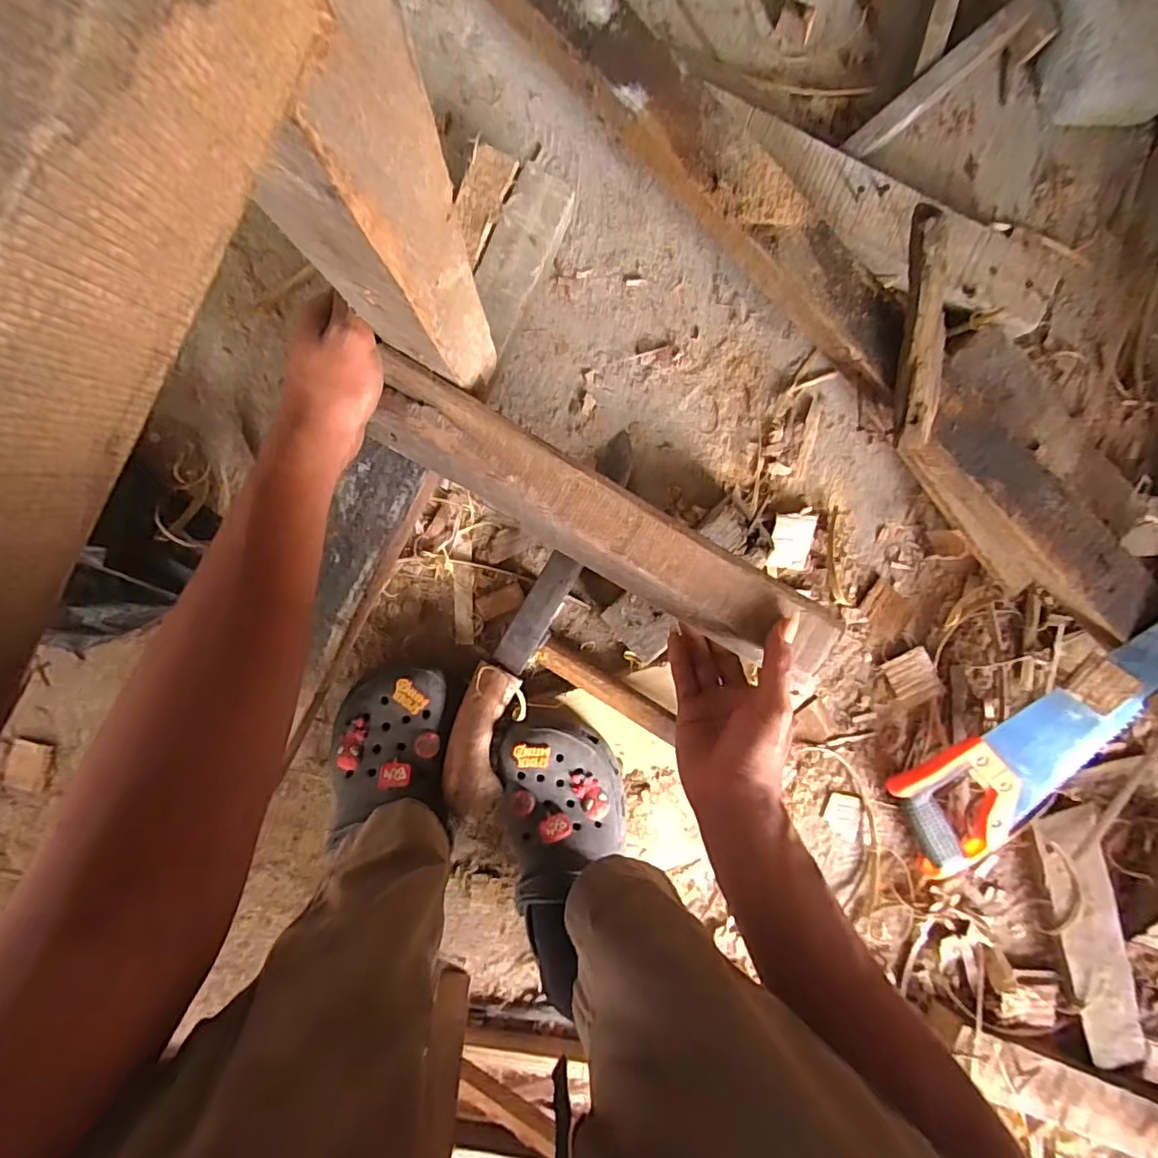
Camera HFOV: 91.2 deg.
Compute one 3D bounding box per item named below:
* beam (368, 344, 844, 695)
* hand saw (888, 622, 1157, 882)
[{"bbox_3d":[0.023,-0.032,0.387,0.343,0.023,0.057,30,93,-5],"label":"beam"},{"bbox_3d":[0.476,0.125,0.536,0.119,0.027,0.431,36,109,-7],"label":"hand saw"}]

